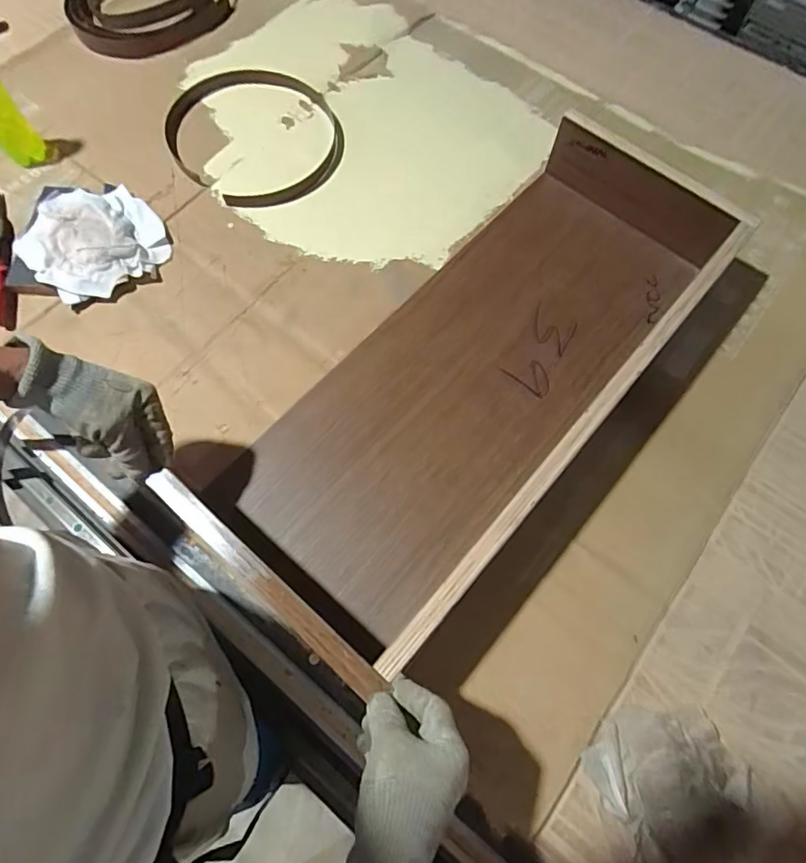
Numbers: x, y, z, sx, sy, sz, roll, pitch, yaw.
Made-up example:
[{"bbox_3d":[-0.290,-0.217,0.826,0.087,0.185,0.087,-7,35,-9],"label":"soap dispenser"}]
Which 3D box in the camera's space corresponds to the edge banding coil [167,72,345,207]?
[{"bbox_3d":[-0.231,-0.458,0.809,0.270,0.026,0.257,0,70,-1],"label":"edge banding coil"}]

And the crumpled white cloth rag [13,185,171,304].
[{"bbox_3d":[-0.433,-0.269,0.731,0.181,0.038,0.175,-40,75,-14],"label":"crumpled white cloth rag"}]

